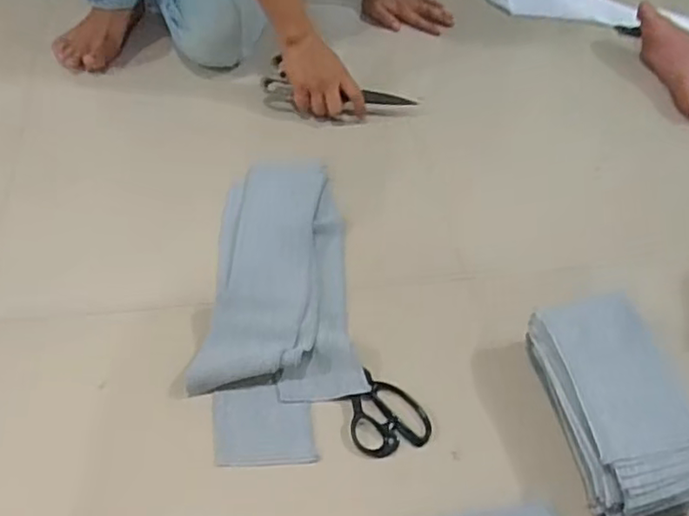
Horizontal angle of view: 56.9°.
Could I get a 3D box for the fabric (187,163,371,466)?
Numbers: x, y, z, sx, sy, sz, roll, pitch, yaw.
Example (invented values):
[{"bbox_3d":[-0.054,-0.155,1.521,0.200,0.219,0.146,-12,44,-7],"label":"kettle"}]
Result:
[{"bbox_3d":[-0.078,0.035,0.765,0.167,0.035,0.421,-1,47,-5],"label":"fabric"}]

